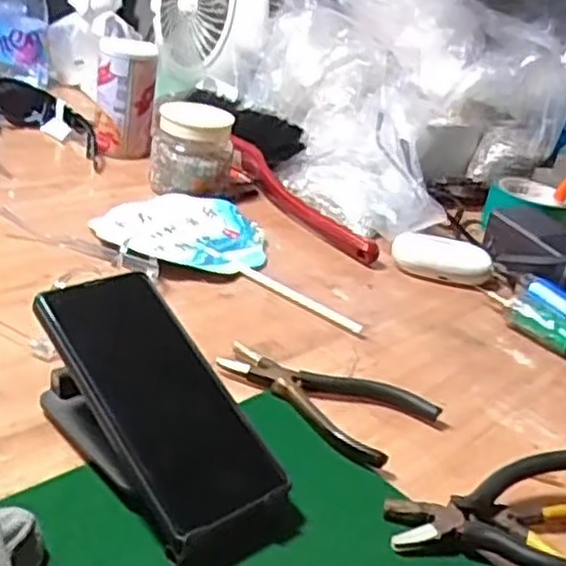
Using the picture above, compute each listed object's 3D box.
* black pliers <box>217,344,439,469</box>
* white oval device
[{"bbox_3d":[0.028,0.071,0.510,0.133,0.020,0.081,27,30,28],"label":"black pliers"},{"bbox_3d":[0.150,-0.022,0.707,0.094,0.034,0.042,8,28,-4],"label":"white oval device"}]

